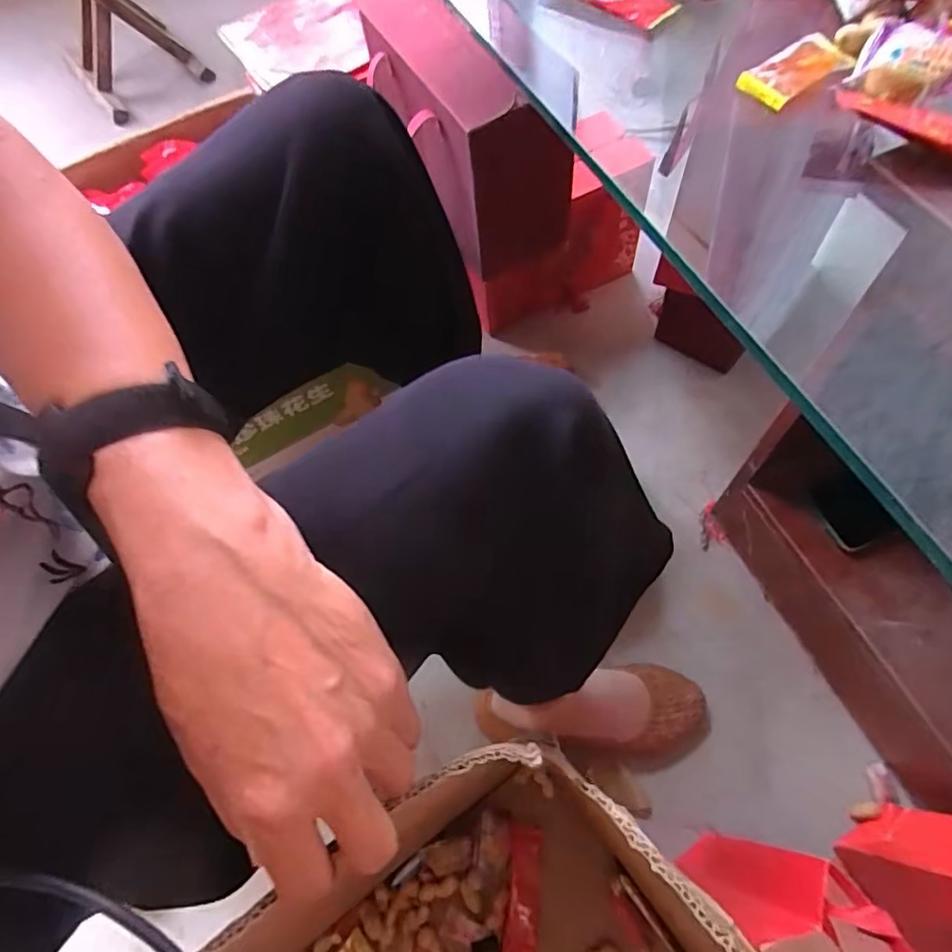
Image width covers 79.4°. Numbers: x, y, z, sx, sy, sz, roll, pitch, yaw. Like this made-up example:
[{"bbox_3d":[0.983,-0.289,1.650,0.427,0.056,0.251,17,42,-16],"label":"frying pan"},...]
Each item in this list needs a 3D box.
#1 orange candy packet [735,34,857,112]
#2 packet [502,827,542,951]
[{"bbox_3d":[0.193,-0.244,0.346,0.062,0.015,0.034,-31,65,-10],"label":"orange candy packet"},{"bbox_3d":[0.044,0.395,0.542,0.031,0.007,0.106,3,64,7],"label":"packet"}]

